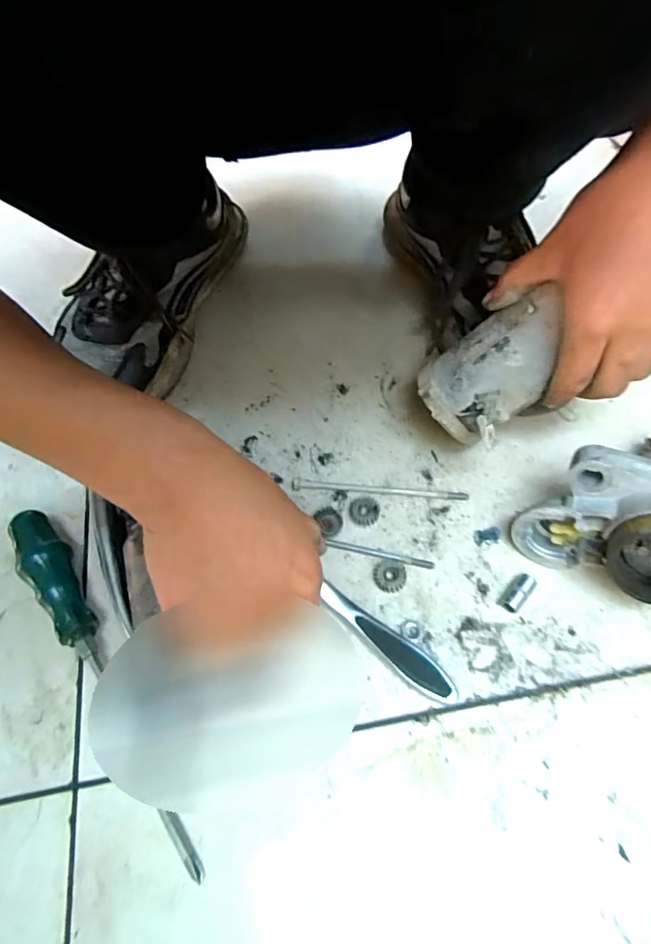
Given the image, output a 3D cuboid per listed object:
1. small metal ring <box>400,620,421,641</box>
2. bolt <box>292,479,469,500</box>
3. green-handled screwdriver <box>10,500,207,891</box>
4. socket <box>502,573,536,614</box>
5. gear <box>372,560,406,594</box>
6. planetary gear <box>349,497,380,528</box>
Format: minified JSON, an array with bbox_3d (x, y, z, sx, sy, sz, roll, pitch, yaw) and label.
[{"bbox_3d":[0.055,0.102,0.330,0.013,0.005,0.014,-1,62,2],"label":"small metal ring"},{"bbox_3d":[0.039,0.013,0.379,0.128,0.004,0.009,5,62,5],"label":"bolt"},{"bbox_3d":[-0.135,0.119,0.313,0.034,0.031,0.243,-37,66,-16],"label":"green-handled screwdriver"},{"bbox_3d":[0.127,0.080,0.336,0.012,0.010,0.026,37,69,20],"label":"socket"},{"bbox_3d":[0.043,0.070,0.348,0.022,0.007,0.021,-1,62,2],"label":"gear"},{"bbox_3d":[0.028,0.028,0.370,0.020,0.007,0.021,-1,62,2],"label":"planetary gear"}]

